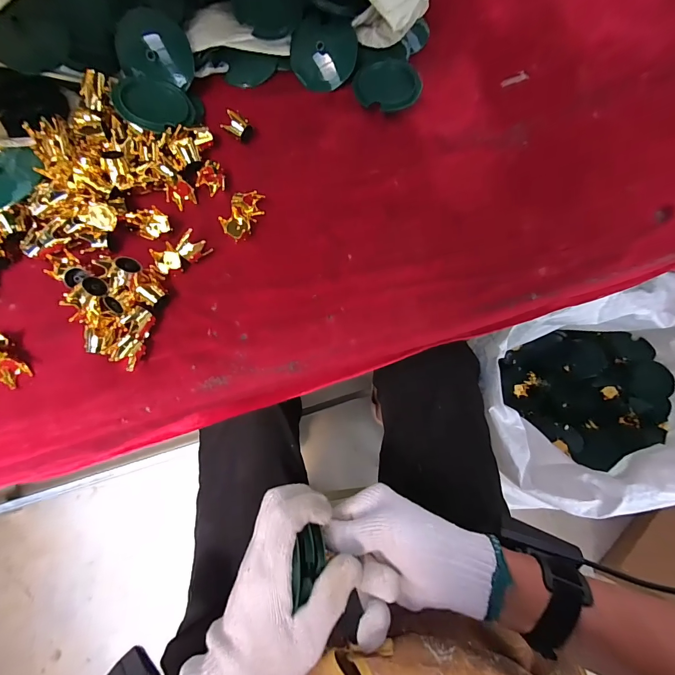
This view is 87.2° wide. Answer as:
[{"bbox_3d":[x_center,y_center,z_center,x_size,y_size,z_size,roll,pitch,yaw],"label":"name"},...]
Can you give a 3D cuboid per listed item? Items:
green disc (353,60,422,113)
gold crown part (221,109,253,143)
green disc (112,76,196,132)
[{"bbox_3d":[0.055,-0.279,0.395,0.071,0.011,0.053,25,92,6],"label":"green disc"},{"bbox_3d":[-0.109,-0.227,0.382,0.028,0.024,0.020,33,78,8],"label":"gold crown part"},{"bbox_3d":[-0.188,-0.241,0.366,0.072,0.005,0.059,-8,89,-25],"label":"green disc"}]

